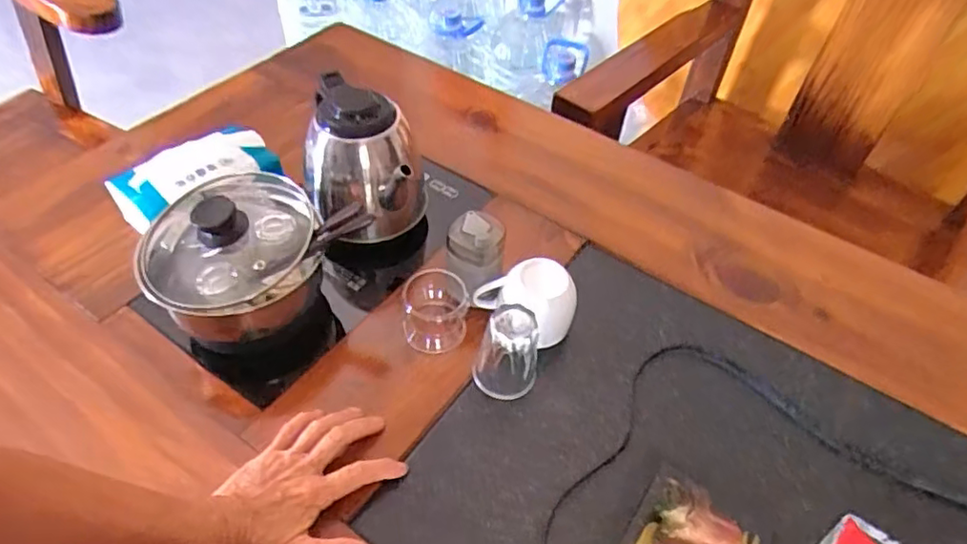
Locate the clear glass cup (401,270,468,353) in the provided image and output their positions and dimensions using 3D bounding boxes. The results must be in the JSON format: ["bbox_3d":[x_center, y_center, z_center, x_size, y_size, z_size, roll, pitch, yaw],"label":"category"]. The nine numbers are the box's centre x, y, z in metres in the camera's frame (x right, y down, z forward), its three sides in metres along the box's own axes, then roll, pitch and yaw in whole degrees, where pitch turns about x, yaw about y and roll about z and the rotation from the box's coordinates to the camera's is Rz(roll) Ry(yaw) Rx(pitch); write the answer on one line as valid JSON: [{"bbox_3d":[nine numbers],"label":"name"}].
[{"bbox_3d":[-0.048,0.039,0.617,0.060,0.052,0.064,2,46,-2],"label":"clear glass cup"}]

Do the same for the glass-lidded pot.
[{"bbox_3d":[-0.236,-0.014,0.594,0.155,0.139,0.157,2,46,-2],"label":"glass-lidded pot"}]

